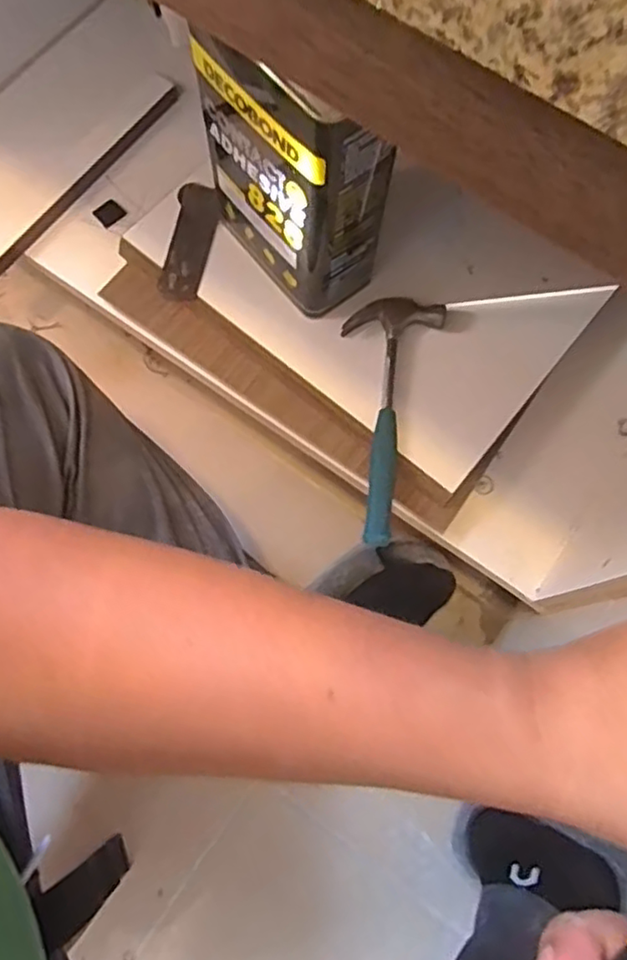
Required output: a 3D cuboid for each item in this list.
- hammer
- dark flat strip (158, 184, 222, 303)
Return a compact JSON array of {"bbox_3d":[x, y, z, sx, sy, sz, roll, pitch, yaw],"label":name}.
[{"bbox_3d":[0.057,-0.063,0.615,0.090,0.028,0.246,14,74,2],"label":"hammer"},{"bbox_3d":[-0.128,-0.257,0.681,0.051,0.021,0.138,10,74,1],"label":"dark flat strip"}]

